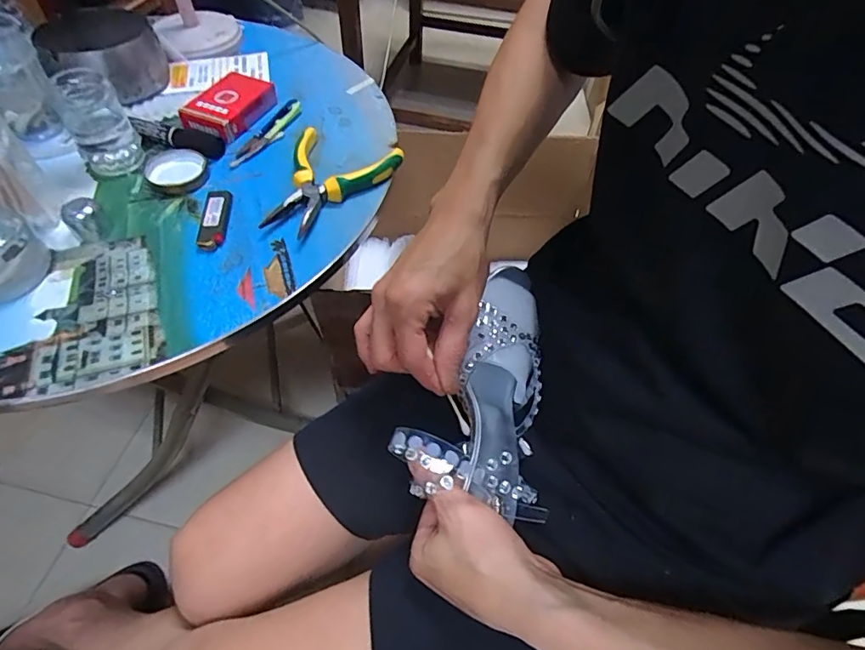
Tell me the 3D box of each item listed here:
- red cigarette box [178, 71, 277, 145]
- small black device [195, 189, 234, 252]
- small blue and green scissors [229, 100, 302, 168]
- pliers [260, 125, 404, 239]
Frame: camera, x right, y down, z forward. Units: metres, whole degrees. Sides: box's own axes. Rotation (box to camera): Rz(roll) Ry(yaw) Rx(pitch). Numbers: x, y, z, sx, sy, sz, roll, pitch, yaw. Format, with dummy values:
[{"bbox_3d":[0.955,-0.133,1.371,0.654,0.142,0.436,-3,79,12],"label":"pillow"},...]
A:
[{"bbox_3d":[-0.212,-0.229,0.511,0.063,0.024,0.091,22,55,13],"label":"red cigarette box"},{"bbox_3d":[-0.189,-0.091,0.426,0.023,0.012,0.067,-5,53,-7],"label":"small black device"},{"bbox_3d":[-0.166,-0.196,0.505,0.022,0.009,0.115,21,55,12],"label":"small blue and green scissors"},{"bbox_3d":[-0.098,-0.128,0.451,0.099,0.020,0.132,17,54,10],"label":"pliers"}]

